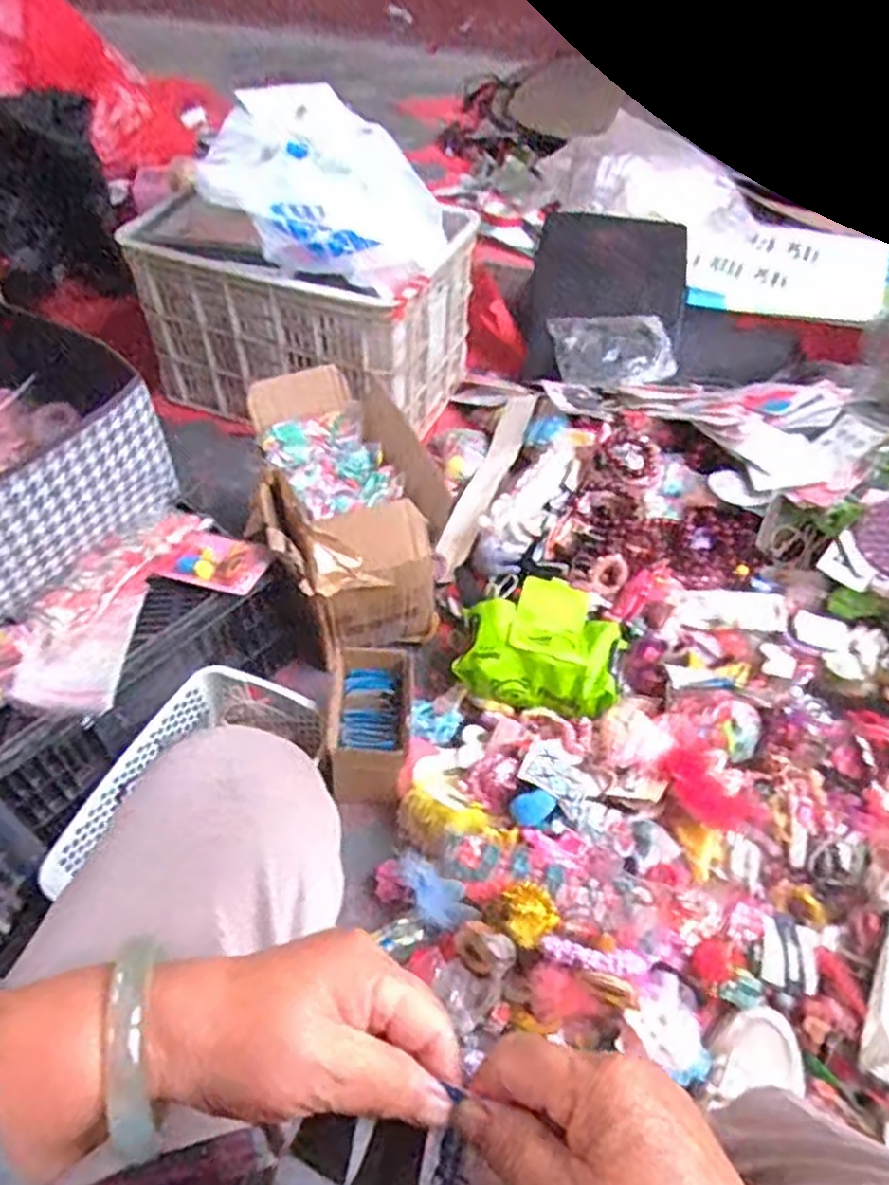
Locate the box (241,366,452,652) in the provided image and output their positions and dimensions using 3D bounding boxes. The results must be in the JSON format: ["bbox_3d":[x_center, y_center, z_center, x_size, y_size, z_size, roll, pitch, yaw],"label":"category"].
[{"bbox_3d":[-0.142,-0.113,1.019,0.212,0.210,0.344,-15,52,-15],"label":"box"}]

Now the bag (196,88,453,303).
[{"bbox_3d":[-0.161,-0.600,1.125,0.320,0.172,0.341,1,50,-2],"label":"bag"}]

